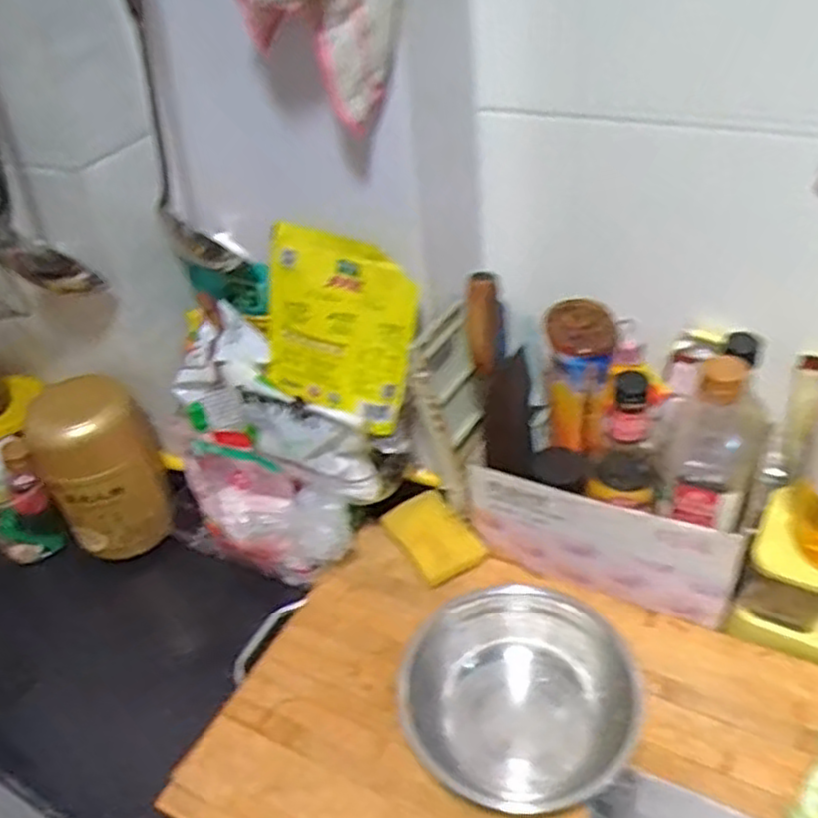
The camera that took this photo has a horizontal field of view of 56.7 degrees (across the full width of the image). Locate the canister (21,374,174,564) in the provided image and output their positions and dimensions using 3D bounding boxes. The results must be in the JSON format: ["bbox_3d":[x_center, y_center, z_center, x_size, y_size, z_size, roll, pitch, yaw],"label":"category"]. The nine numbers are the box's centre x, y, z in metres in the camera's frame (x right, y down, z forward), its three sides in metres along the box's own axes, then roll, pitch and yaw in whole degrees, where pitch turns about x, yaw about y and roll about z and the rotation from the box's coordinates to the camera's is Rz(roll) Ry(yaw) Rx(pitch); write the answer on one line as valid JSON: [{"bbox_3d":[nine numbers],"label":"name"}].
[{"bbox_3d":[-0.327,0.062,0.816,0.114,0.170,0.110,-25,42,-20],"label":"canister"}]

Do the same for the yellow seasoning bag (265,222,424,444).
[{"bbox_3d":[-0.065,-0.074,0.693,0.136,0.160,0.027,18,24,11],"label":"yellow seasoning bag"}]

